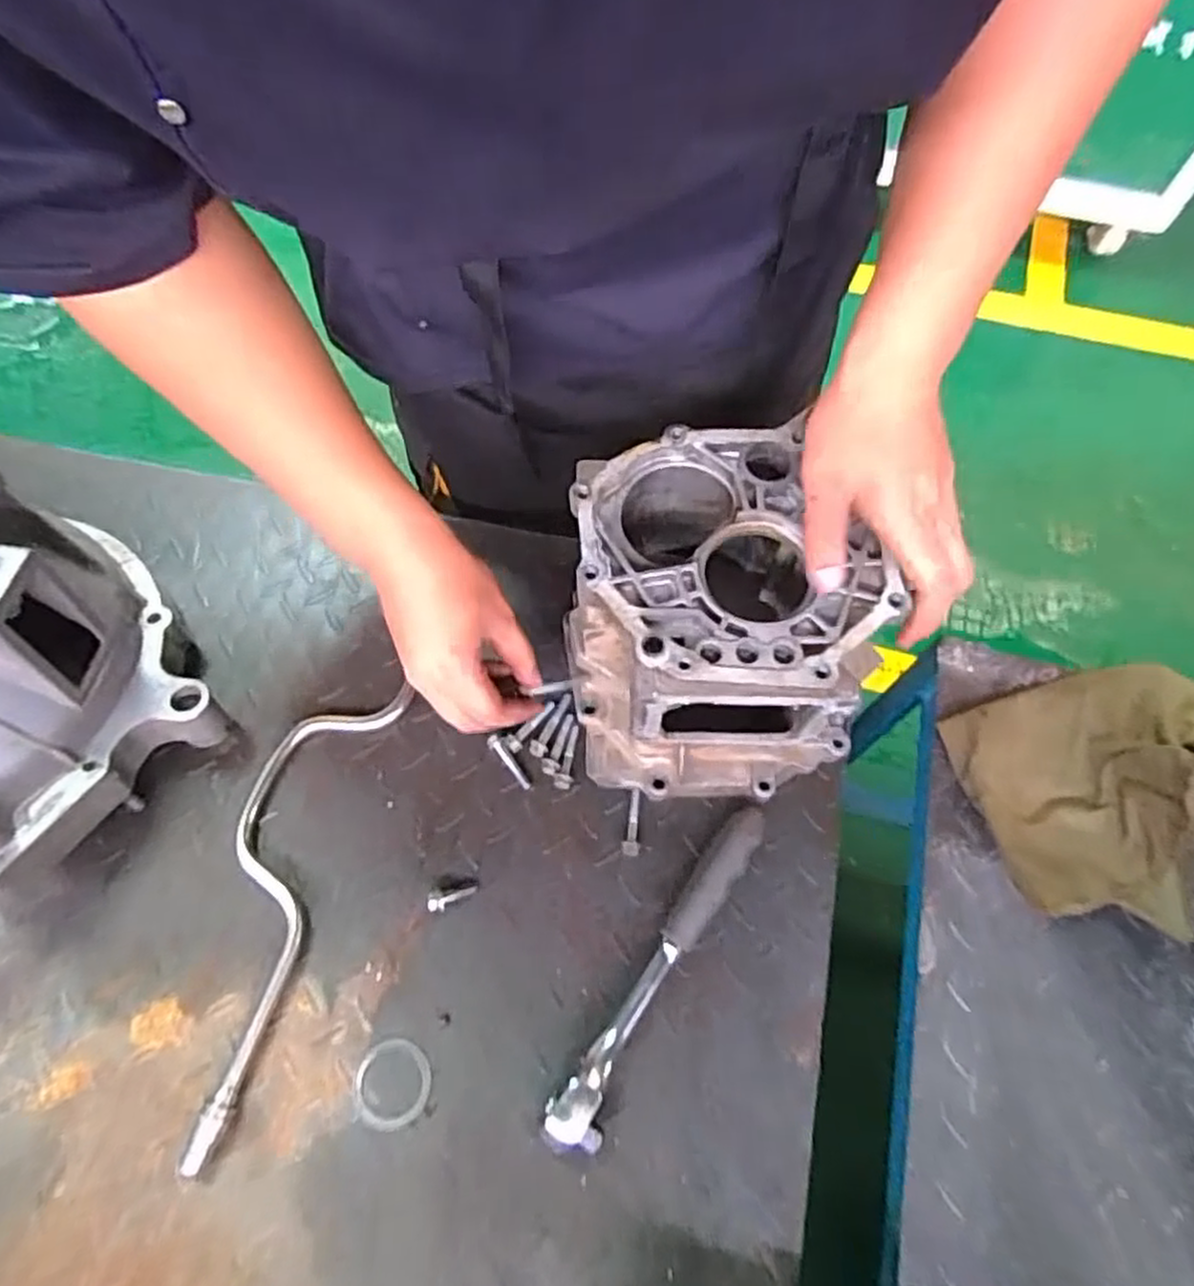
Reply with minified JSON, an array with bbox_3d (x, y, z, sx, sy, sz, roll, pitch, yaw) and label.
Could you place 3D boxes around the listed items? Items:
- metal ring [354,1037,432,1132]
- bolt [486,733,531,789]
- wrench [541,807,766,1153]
[{"bbox_3d":[-0.132,0.285,0.484,0.049,0.004,0.051,0,68,1],"label":"metal ring"},{"bbox_3d":[-0.067,0.089,0.559,0.009,0.011,0.048,-34,71,-12],"label":"bolt"},{"bbox_3d":[0.042,0.212,0.493,0.035,0.043,0.236,29,71,12],"label":"wrench"}]

